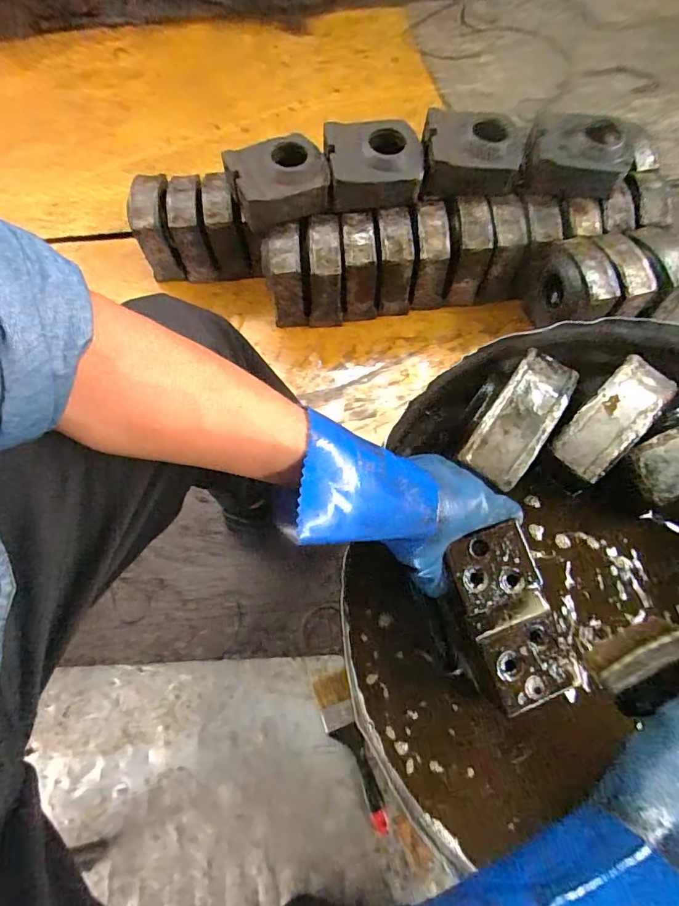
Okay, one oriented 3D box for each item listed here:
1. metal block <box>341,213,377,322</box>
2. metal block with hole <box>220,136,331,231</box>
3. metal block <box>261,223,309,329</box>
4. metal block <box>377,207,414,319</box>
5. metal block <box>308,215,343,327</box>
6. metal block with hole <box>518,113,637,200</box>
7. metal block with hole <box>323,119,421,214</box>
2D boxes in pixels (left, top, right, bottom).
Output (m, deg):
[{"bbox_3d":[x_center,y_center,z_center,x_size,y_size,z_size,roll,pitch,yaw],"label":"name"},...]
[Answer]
[{"bbox_3d":[0.041,-0.389,0.996,0.067,0.191,0.126,-4,66,0],"label":"metal block"},{"bbox_3d":[-0.120,-0.537,0.921,0.180,0.095,0.132,-17,66,-6],"label":"metal block with hole"},{"bbox_3d":[-0.116,-0.369,0.999,0.079,0.190,0.112,-5,66,0],"label":"metal block"},{"bbox_3d":[0.115,-0.402,1.010,0.071,0.190,0.124,-2,66,1],"label":"metal block"},{"bbox_3d":[-0.031,-0.385,1.007,0.073,0.196,0.140,-1,66,1],"label":"metal block"},{"bbox_3d":[0.474,-0.591,0.931,0.201,0.092,0.113,6,66,4],"label":"metal block with hole"},{"bbox_3d":[0.069,-0.583,0.941,0.186,0.086,0.145,-4,66,0],"label":"metal block with hole"}]

